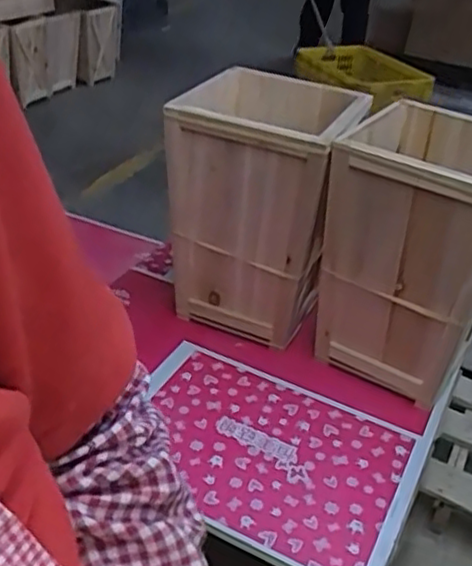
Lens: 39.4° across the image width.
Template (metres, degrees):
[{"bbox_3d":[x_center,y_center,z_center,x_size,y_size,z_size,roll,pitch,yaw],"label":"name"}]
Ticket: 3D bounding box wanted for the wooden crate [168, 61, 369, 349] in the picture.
[{"bbox_3d":[0.039,-0.110,1.083,0.232,0.388,0.231,17,36,17],"label":"wooden crate"}]

